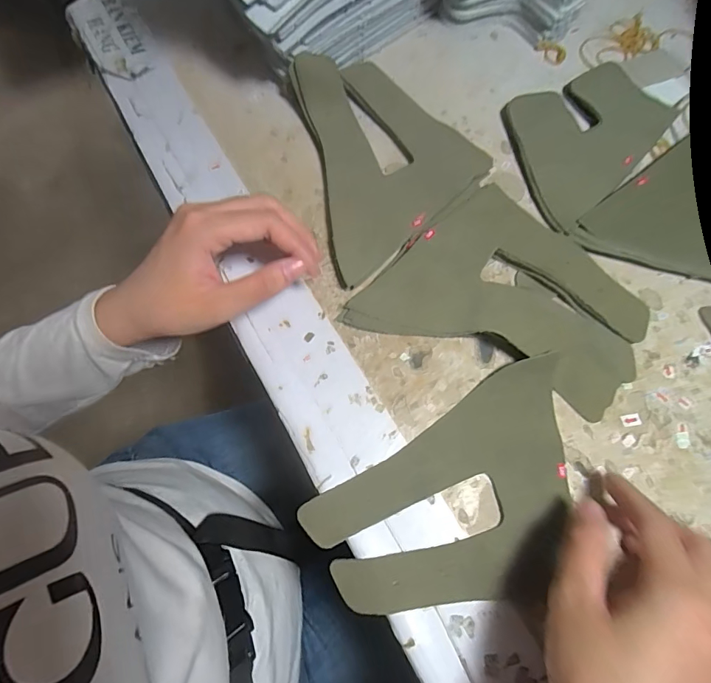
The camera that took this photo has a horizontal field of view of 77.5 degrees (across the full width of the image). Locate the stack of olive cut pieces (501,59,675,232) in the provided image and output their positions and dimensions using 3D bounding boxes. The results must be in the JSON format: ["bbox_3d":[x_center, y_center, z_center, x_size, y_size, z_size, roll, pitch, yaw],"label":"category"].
[{"bbox_3d":[0.169,-0.159,0.338,0.139,0.012,0.100,-41,74,-11],"label":"stack of olive cut pieces"}]

